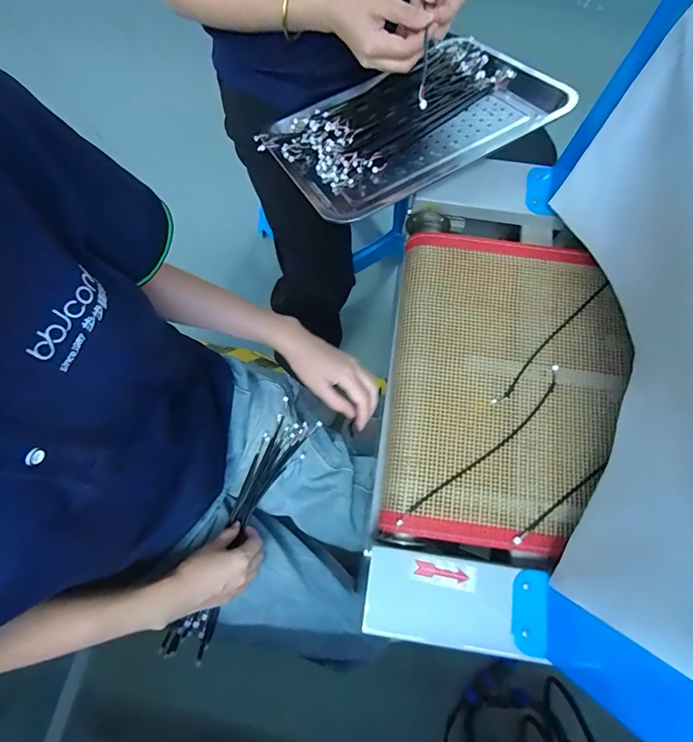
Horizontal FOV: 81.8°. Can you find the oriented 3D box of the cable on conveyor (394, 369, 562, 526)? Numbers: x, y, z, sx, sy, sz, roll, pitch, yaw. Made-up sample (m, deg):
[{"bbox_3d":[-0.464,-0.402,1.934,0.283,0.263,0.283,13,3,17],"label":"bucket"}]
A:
[{"bbox_3d":[0.166,0.091,0.474,0.274,0.009,0.025,-41,78,-11],"label":"cable on conveyor"}]

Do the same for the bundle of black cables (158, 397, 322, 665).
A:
[{"bbox_3d":[-0.130,0.195,0.522,0.058,0.030,0.326,23,69,6],"label":"bundle of black cables"}]

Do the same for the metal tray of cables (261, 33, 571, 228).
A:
[{"bbox_3d":[0.091,-0.376,0.600,0.401,0.053,0.275,-30,69,-5],"label":"metal tray of cables"}]

